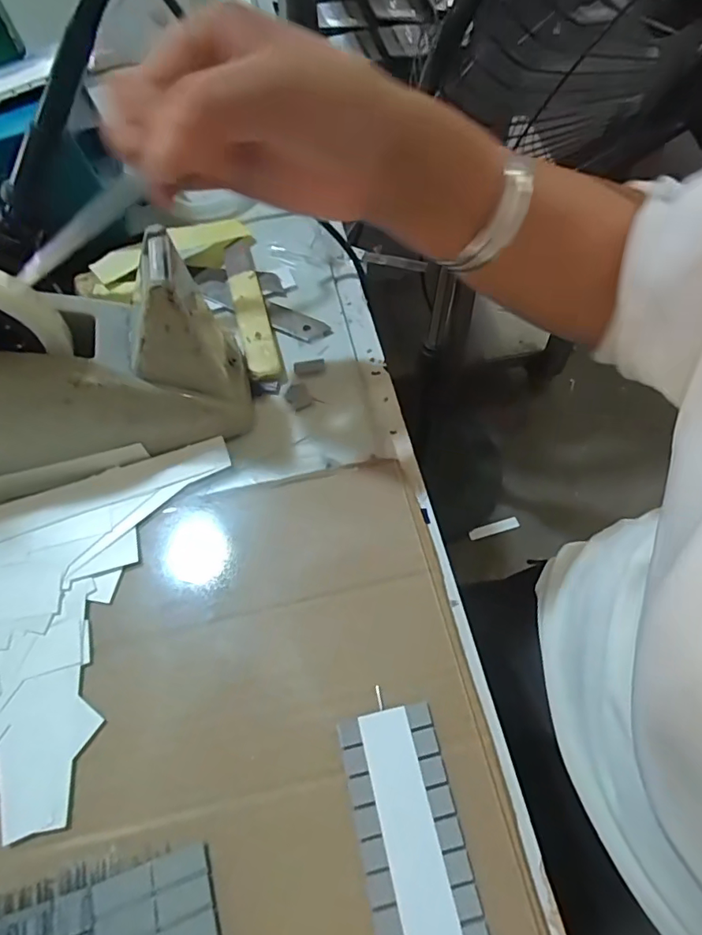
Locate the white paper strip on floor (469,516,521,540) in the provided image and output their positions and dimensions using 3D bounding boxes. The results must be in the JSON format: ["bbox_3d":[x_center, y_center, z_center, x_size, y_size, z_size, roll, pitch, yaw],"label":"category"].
[{"bbox_3d":[0.296,0.126,1.068,0.108,0.004,0.024,-14,65,-6],"label":"white paper strip on floor"}]

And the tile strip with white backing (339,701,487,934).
[{"bbox_3d":[0.027,0.159,0.192,0.038,0.004,0.125,-13,61,-2],"label":"tile strip with white backing"}]

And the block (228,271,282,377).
[{"bbox_3d":[-0.064,-0.095,0.341,0.020,0.013,0.093,-15,61,-5],"label":"block"}]

